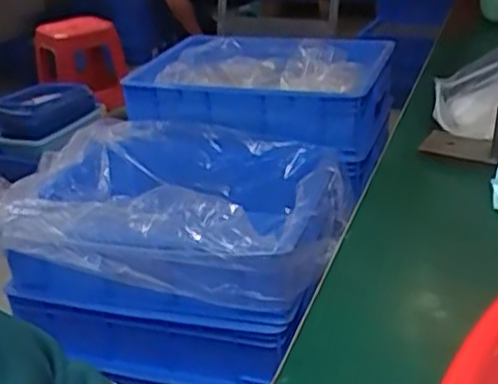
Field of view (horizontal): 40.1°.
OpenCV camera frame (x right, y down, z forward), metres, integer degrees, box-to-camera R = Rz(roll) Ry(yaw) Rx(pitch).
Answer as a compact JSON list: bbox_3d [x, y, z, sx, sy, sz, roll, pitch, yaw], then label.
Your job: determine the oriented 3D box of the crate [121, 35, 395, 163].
[{"bbox_3d":[0.011,-0.177,1.172,0.432,0.107,0.282,5,28,18],"label":"crate"}]

